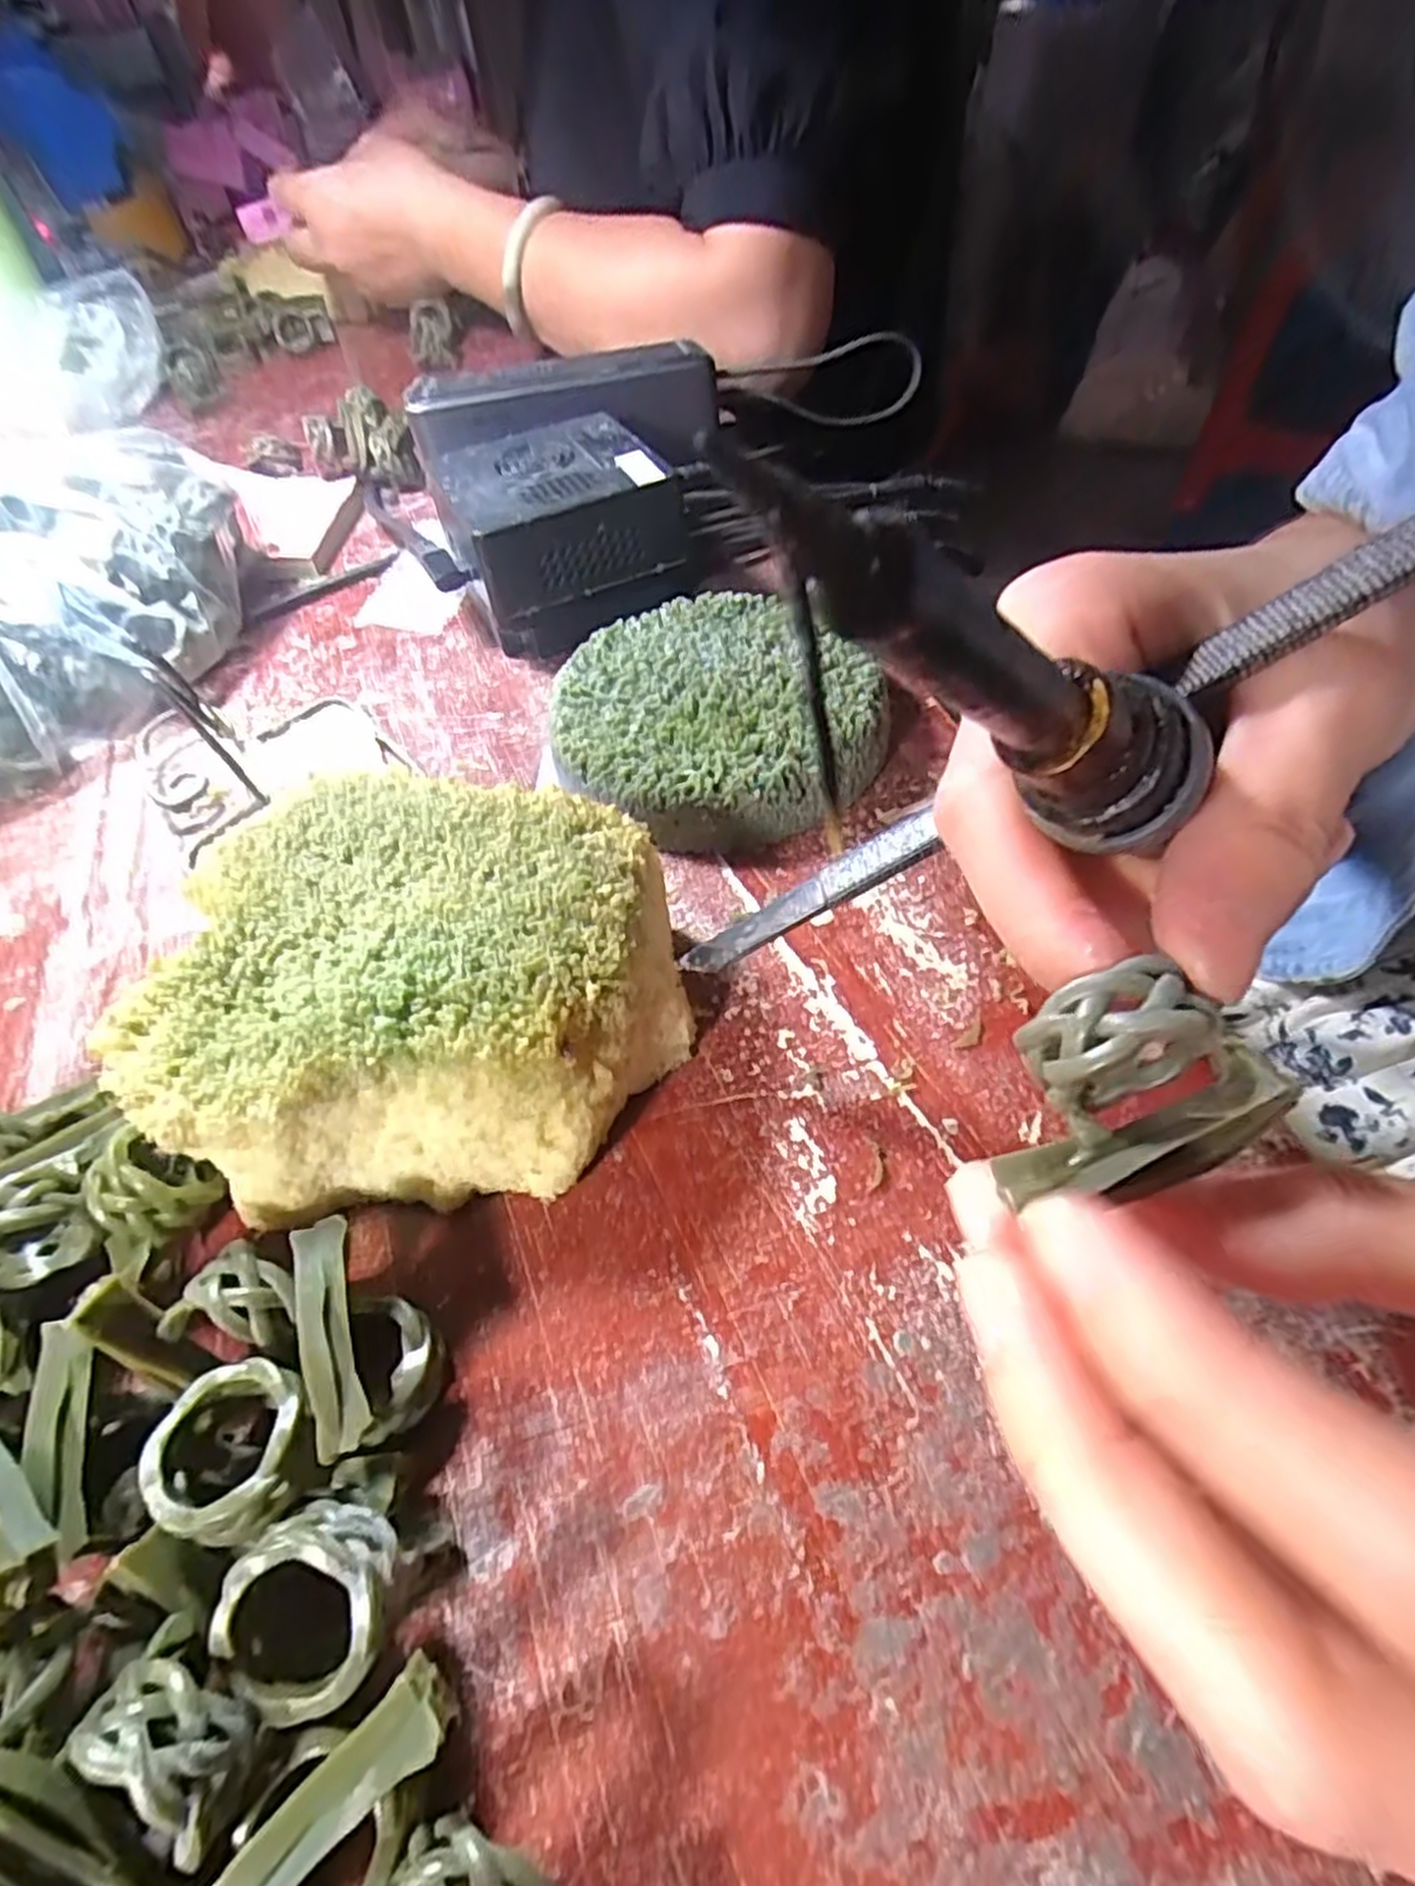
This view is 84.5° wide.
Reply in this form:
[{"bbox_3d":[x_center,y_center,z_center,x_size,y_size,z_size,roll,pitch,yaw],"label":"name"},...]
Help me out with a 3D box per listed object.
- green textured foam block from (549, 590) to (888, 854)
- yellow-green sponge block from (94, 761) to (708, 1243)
[{"bbox_3d":[0.003,-0.073,0.247,0.098,0.026,0.097,-6,53,1],"label":"green textured foam block"},{"bbox_3d":[-0.064,0.008,0.182,0.112,0.043,0.100,-11,53,-3],"label":"yellow-green sponge block"}]

